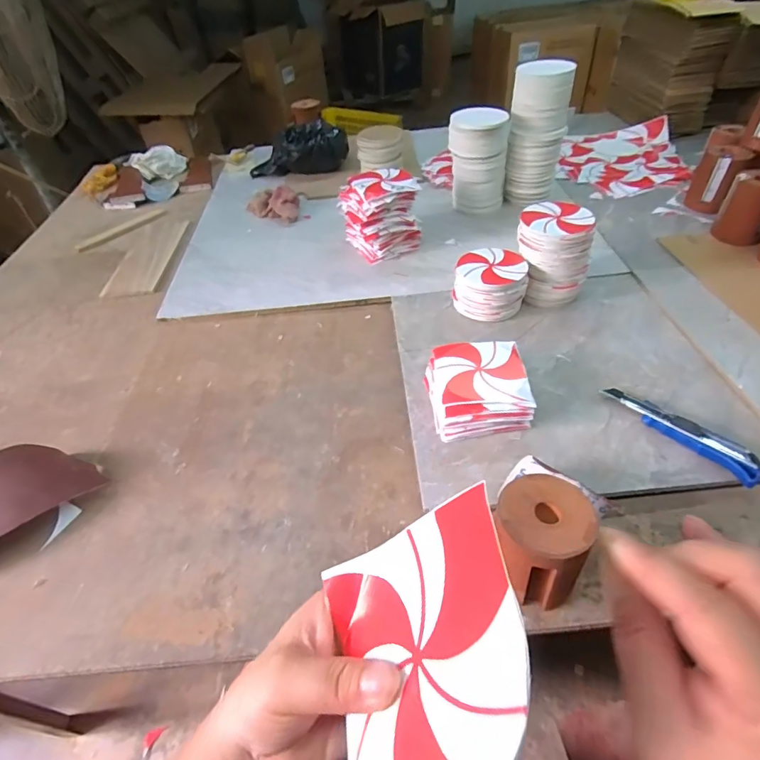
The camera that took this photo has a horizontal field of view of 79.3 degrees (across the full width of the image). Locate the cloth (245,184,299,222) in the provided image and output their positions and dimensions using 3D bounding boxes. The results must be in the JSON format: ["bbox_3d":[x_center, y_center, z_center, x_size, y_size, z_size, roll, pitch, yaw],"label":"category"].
[{"bbox_3d":[-0.227,-0.391,1.005,0.142,0.041,0.089,19,50,24],"label":"cloth"}]

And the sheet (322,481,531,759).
[{"bbox_3d":[0.015,0.108,0.180,0.010,0.101,0.101,25,37,-27],"label":"sheet"}]

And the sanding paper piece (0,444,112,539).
[{"bbox_3d":[-0.427,0.134,0.509,0.190,0.067,0.081,-37,52,-27],"label":"sanding paper piece"}]

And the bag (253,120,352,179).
[{"bbox_3d":[-0.201,-0.556,1.125,0.242,0.086,0.133,-12,45,-5],"label":"bag"}]

